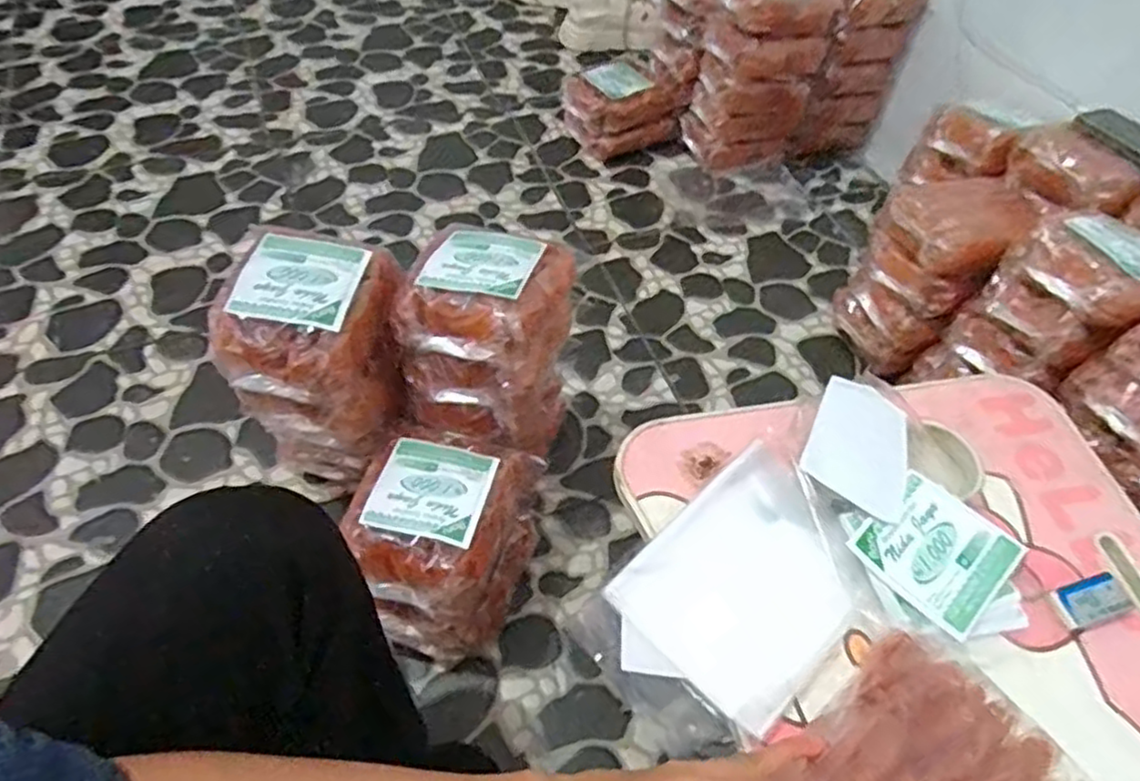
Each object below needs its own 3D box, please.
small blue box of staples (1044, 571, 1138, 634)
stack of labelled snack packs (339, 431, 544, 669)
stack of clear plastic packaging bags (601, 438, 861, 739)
[{"bbox_3d":[0.371,0.151,0.502,0.051,0.014,0.030,-15,56,-14],"label":"small blue box of staples"},{"bbox_3d":[-0.120,0.140,0.678,0.141,0.178,0.181,19,55,10],"label":"stack of labelled snack packs"},{"bbox_3d":[0.132,0.132,0.502,0.171,0.015,0.133,-38,64,-27],"label":"stack of clear plastic packaging bags"}]

